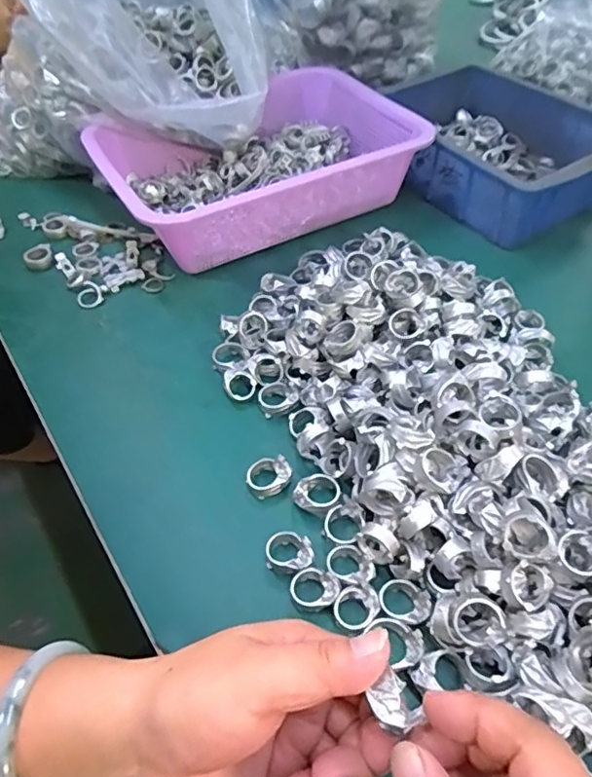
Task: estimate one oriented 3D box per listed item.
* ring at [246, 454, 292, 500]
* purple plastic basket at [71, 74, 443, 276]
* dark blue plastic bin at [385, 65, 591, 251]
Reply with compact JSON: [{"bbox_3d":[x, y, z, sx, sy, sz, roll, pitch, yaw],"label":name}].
[{"bbox_3d":[-0.019,0.057,0.364,0.027,0.018,0.025,-1,50,2],"label":"ring"},{"bbox_3d":[-0.041,-0.237,0.573,0.282,0.079,0.231,-25,54,-18],"label":"purple plastic basket"},{"bbox_3d":[0.215,-0.266,0.588,0.193,0.062,0.244,-24,53,-17],"label":"dark blue plastic bin"}]

